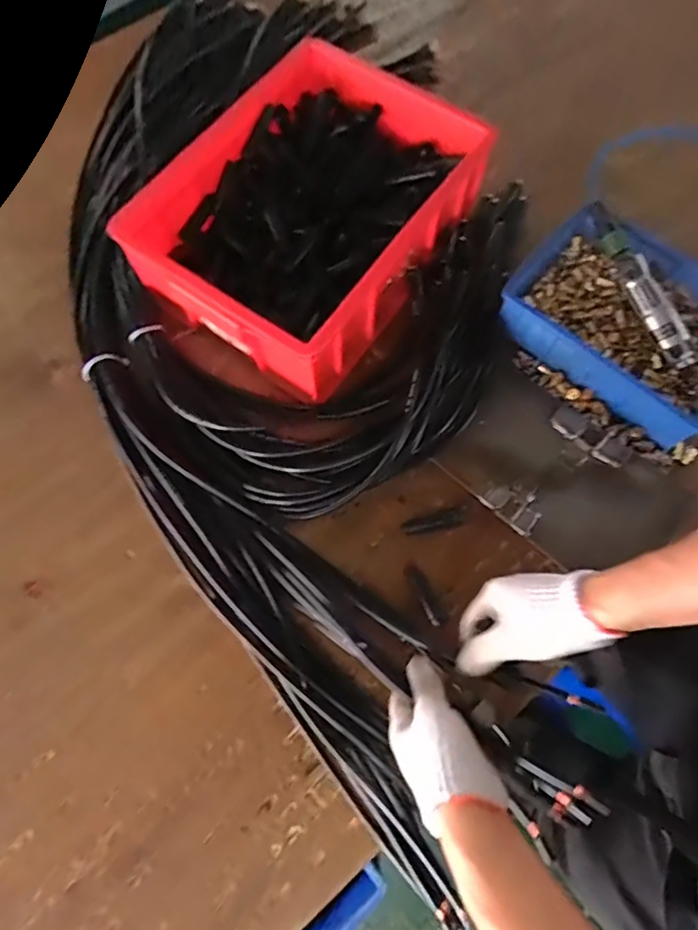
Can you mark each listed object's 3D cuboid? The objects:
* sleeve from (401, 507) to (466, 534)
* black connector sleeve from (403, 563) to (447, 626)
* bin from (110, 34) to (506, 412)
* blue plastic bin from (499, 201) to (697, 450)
[{"bbox_3d":[0.103,0.069,0.671,0.078,0.011,0.022,-11,71,-4],"label":"sleeve"},{"bbox_3d":[0.089,0.149,0.639,0.023,0.024,0.075,-26,72,-8],"label":"black connector sleeve"},{"bbox_3d":[-0.056,-0.327,0.725,0.307,0.125,0.409,33,74,11],"label":"bin"},{"bbox_3d":[0.358,-0.184,0.705,0.299,0.079,0.199,40,76,13],"label":"blue plastic bin"}]

